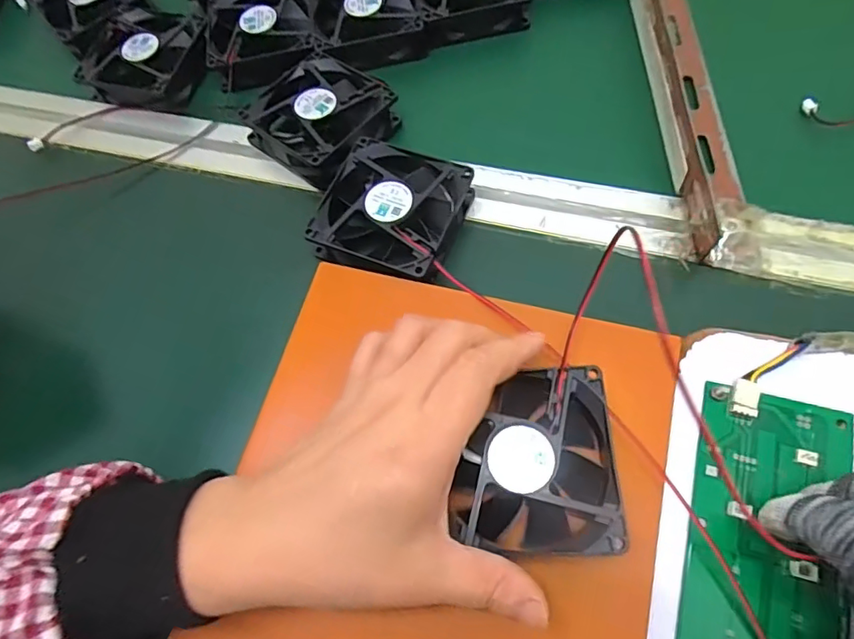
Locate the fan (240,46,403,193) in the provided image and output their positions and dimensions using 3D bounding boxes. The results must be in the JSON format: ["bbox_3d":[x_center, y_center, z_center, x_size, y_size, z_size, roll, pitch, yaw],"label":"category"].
[{"bbox_3d":[-0.071,-0.138,0.365,0.082,0.029,0.083,35,72,18],"label":"fan"}]

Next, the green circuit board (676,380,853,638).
[{"bbox_3d":[0.150,0.098,0.234,0.064,0.009,0.134,12,70,9],"label":"green circuit board"}]

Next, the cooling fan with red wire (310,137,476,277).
[{"bbox_3d":[-0.021,-0.067,0.325,0.081,0.023,0.081,20,68,12],"label":"cooling fan with red wire"}]

